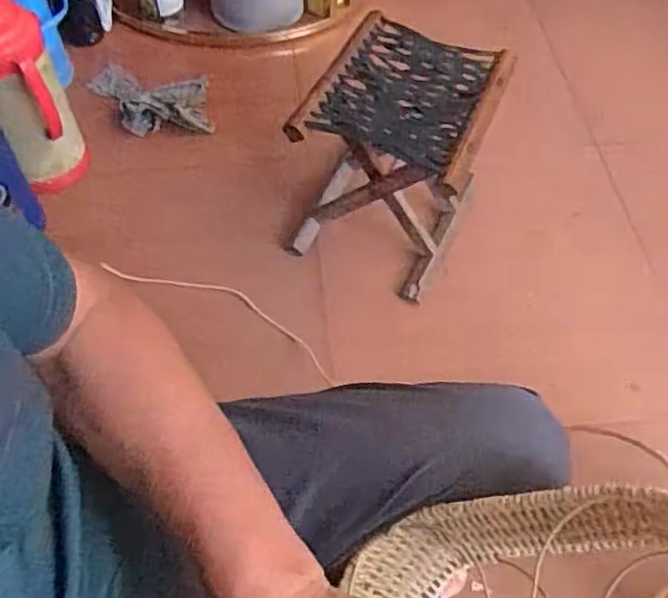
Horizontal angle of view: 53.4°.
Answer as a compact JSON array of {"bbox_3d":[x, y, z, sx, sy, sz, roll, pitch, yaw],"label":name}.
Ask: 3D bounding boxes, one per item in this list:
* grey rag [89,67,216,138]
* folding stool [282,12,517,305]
[{"bbox_3d":[-0.377,-0.416,1.362,0.240,0.073,0.217,-7,58,-7],"label":"grey rag"},{"bbox_3d":[0.099,-0.230,1.124,0.257,0.312,0.291,21,59,11],"label":"folding stool"}]

